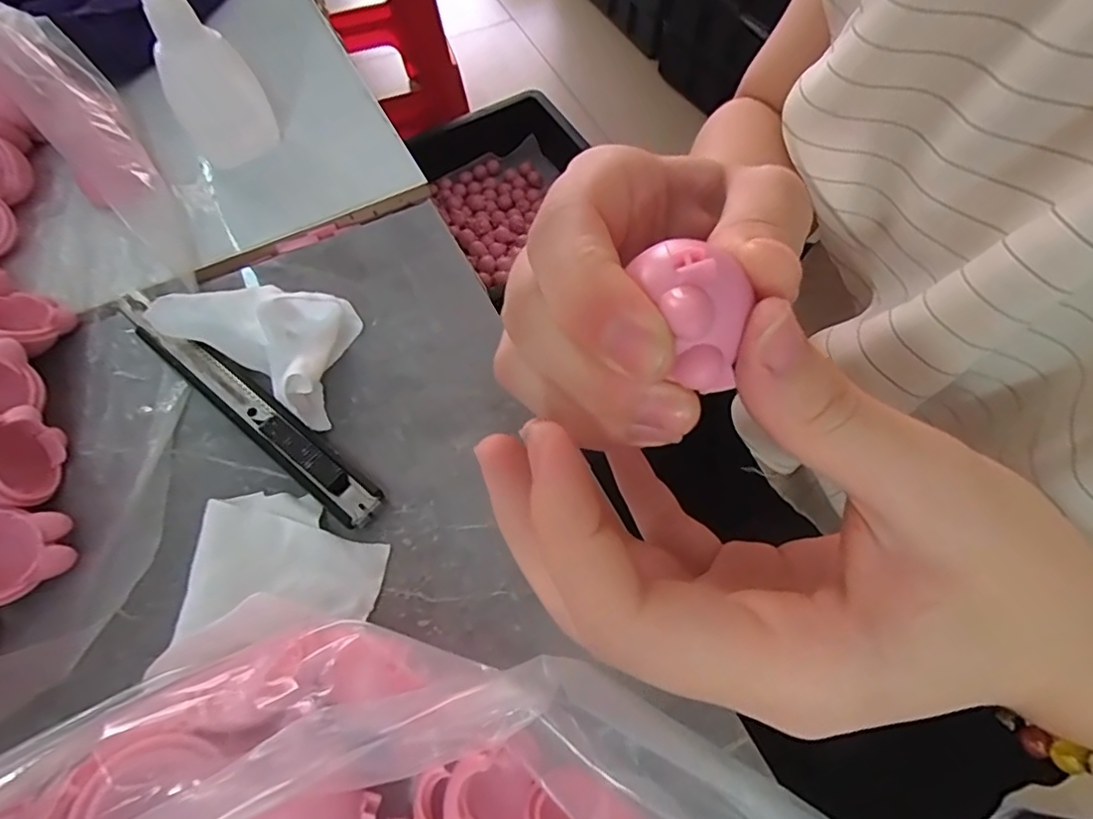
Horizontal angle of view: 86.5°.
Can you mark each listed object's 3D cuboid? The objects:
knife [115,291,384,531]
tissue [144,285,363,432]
[{"bbox_3d":[-0.108,-0.004,0.202,0.134,0.011,0.014,35,67,18],"label":"knife"},{"bbox_3d":[-0.099,-0.031,0.209,0.074,0.024,0.044,27,65,14],"label":"tissue"}]

